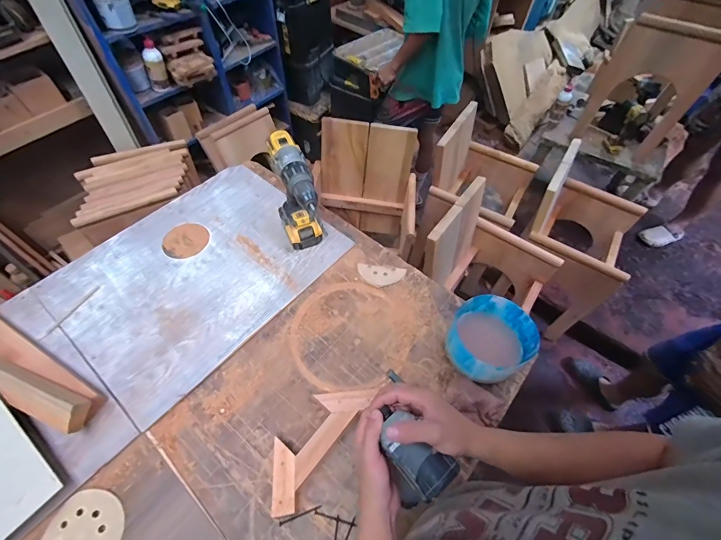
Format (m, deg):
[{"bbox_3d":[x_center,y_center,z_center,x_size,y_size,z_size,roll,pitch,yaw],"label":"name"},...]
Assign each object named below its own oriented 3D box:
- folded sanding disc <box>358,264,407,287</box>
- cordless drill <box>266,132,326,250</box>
[{"bbox_3d":[0.049,0.013,0.825,0.115,0.017,0.056,13,57,7],"label":"folded sanding disc"},{"bbox_3d":[-0.141,-0.141,0.769,0.089,0.262,0.200,-10,57,-9],"label":"cordless drill"}]

